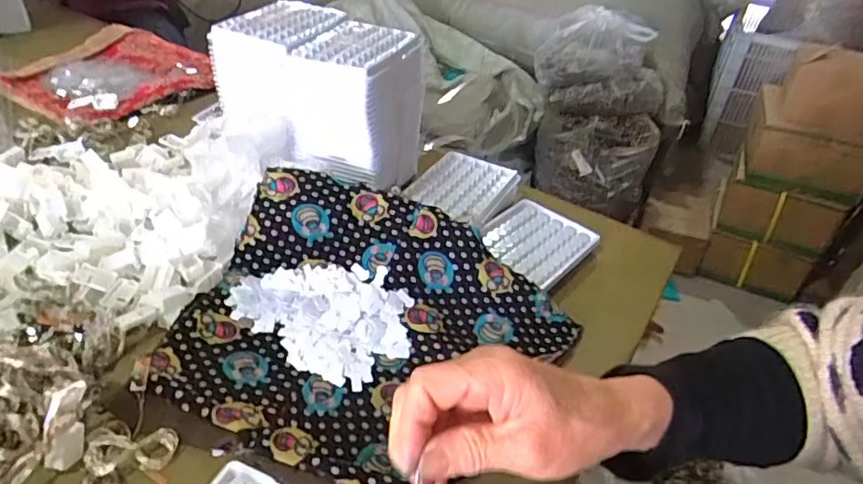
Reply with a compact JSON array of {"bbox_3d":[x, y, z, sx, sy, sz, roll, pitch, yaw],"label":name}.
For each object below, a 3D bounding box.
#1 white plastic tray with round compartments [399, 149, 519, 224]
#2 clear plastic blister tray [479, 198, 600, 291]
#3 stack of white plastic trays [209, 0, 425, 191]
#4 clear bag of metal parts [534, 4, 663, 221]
[{"bbox_3d":[0.034,-0.058,0.619,0.089,0.024,0.115,24,39,22],"label":"white plastic tray with round compartments"},{"bbox_3d":[0.106,-0.002,0.576,0.093,0.011,0.113,31,41,28],"label":"clear plastic blister tray"},{"bbox_3d":[-0.110,-0.158,0.584,0.189,0.109,0.148,24,38,22],"label":"stack of white plastic trays"},{"bbox_3d":[0.494,-0.387,1.709,0.386,0.518,0.397,18,37,14],"label":"clear bag of metal parts"}]

